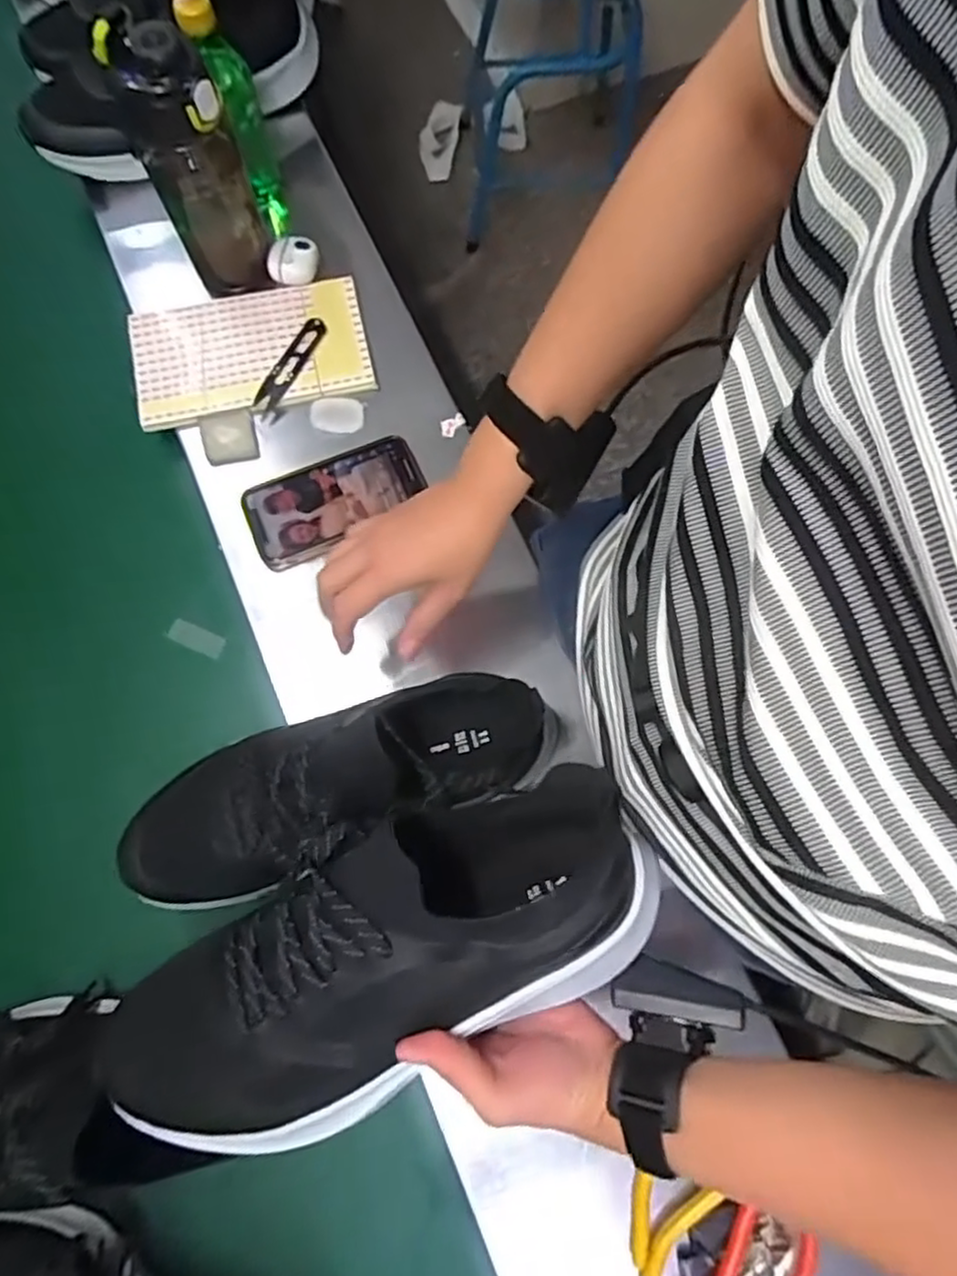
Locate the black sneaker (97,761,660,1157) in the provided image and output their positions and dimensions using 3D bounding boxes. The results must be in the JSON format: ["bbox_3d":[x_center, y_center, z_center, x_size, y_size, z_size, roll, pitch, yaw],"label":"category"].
[{"bbox_3d":[-0.055,0.169,0.349,0.288,0.090,0.121,-27,76,-5],"label":"black sneaker"}]

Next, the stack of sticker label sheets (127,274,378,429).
[{"bbox_3d":[-0.207,-0.265,0.631,0.206,0.013,0.120,-12,74,-5],"label":"stack of sticker label sheets"}]

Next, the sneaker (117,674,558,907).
[{"bbox_3d":[-0.100,0.096,0.456,0.292,0.091,0.095,-16,75,-6],"label":"sneaker"}]

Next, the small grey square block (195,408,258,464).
[{"bbox_3d":[-0.223,-0.179,0.614,0.047,0.014,0.044,-12,74,-5],"label":"small grey square block"}]

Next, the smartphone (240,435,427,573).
[{"bbox_3d":[-0.122,-0.119,0.589,0.149,0.016,0.076,-23,76,-8],"label":"smartphone"}]

